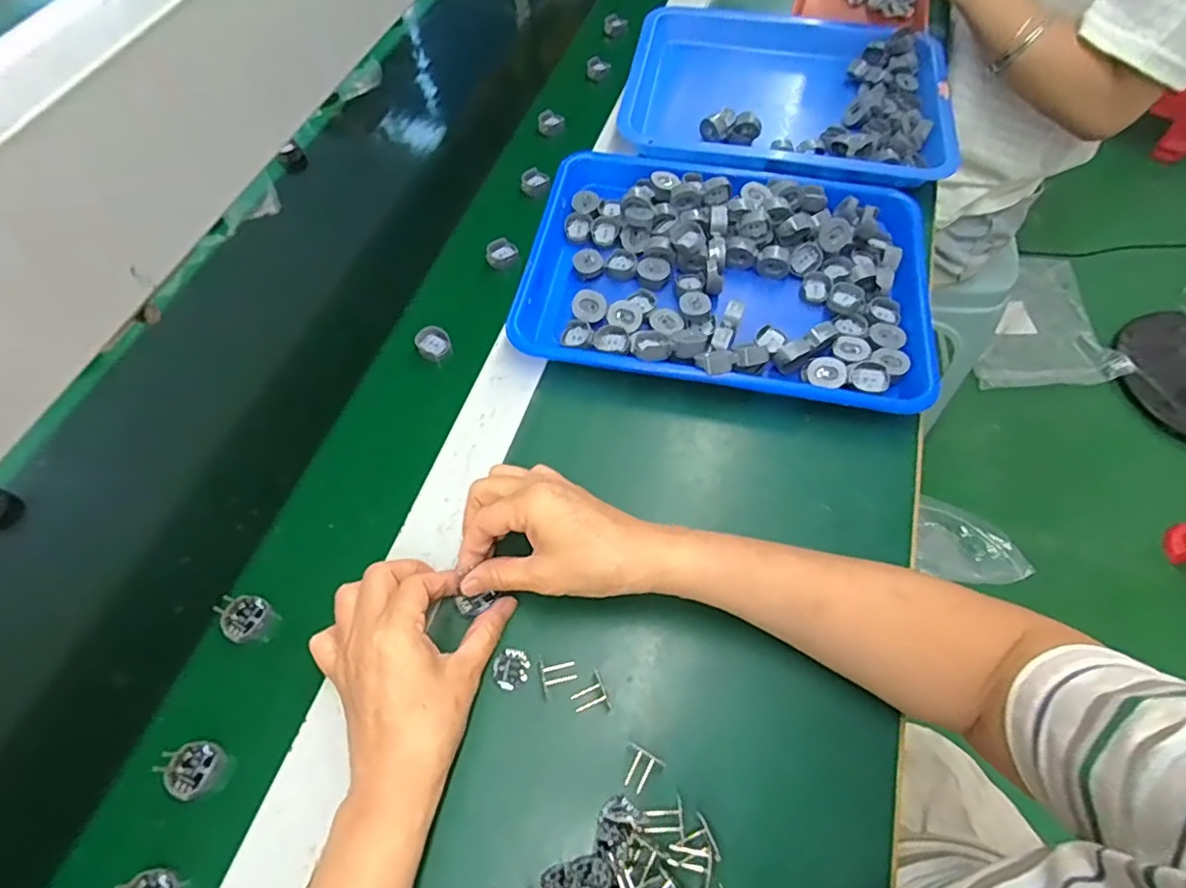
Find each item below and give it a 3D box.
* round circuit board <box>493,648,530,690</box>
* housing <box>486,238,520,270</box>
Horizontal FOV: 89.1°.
[{"bbox_3d":[-0.051,0.140,0.377,0.022,0.004,0.023,0,60,1],"label":"round circuit board"},{"bbox_3d":[-0.085,-0.178,0.561,0.028,0.009,0.029,0,60,1],"label":"housing"}]

